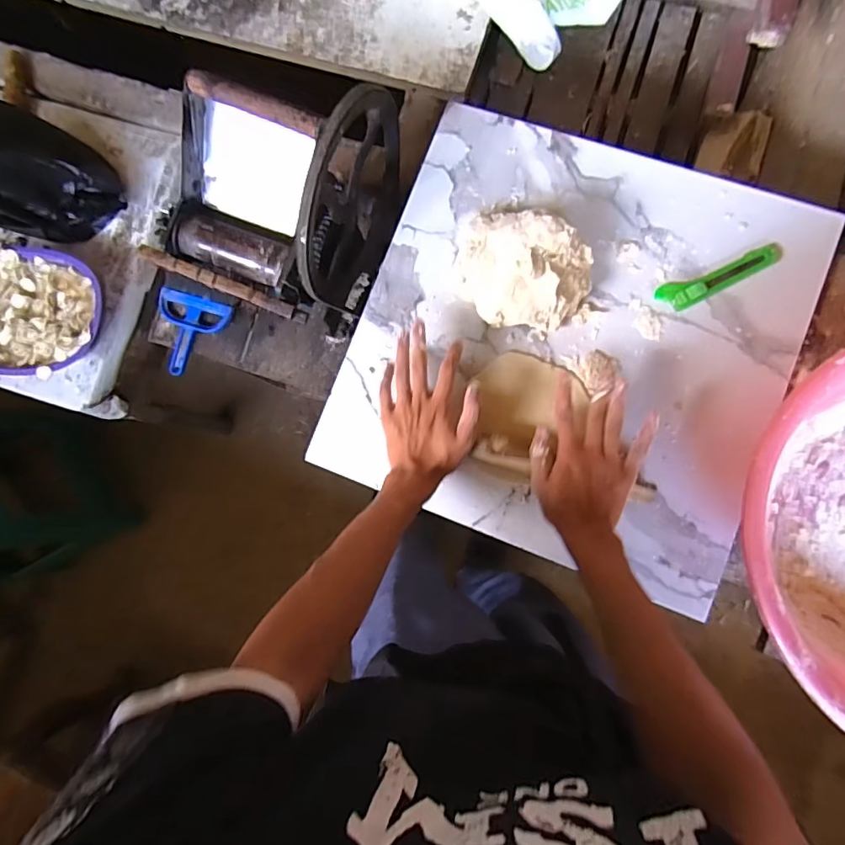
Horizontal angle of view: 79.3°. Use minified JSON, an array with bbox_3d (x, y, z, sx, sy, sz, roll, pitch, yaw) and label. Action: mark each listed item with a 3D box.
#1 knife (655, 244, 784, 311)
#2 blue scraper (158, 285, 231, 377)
[{"bbox_3d":[0.348,-0.170,0.593,0.147,0.011,0.034,-23,85,2],"label":"knife"},{"bbox_3d":[-0.404,-0.151,0.889,0.125,0.024,0.140,13,87,5],"label":"blue scraper"}]

